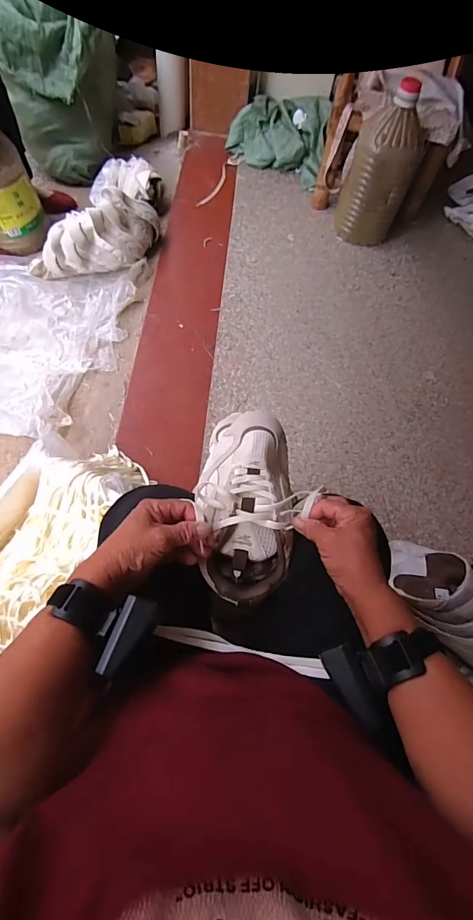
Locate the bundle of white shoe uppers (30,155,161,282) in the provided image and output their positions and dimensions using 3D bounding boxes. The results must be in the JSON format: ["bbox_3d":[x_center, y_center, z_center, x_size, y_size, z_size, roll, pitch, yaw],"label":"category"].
[{"bbox_3d":[-0.419,-0.814,1.301,0.346,0.175,0.516,16,63,2],"label":"bundle of white shoe uppers"}]

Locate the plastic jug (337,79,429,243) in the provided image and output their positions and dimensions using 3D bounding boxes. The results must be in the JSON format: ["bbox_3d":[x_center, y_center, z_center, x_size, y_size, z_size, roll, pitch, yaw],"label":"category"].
[{"bbox_3d":[0.473,-0.942,1.312,0.214,0.396,0.204,22,63,6],"label":"plastic jug"}]

